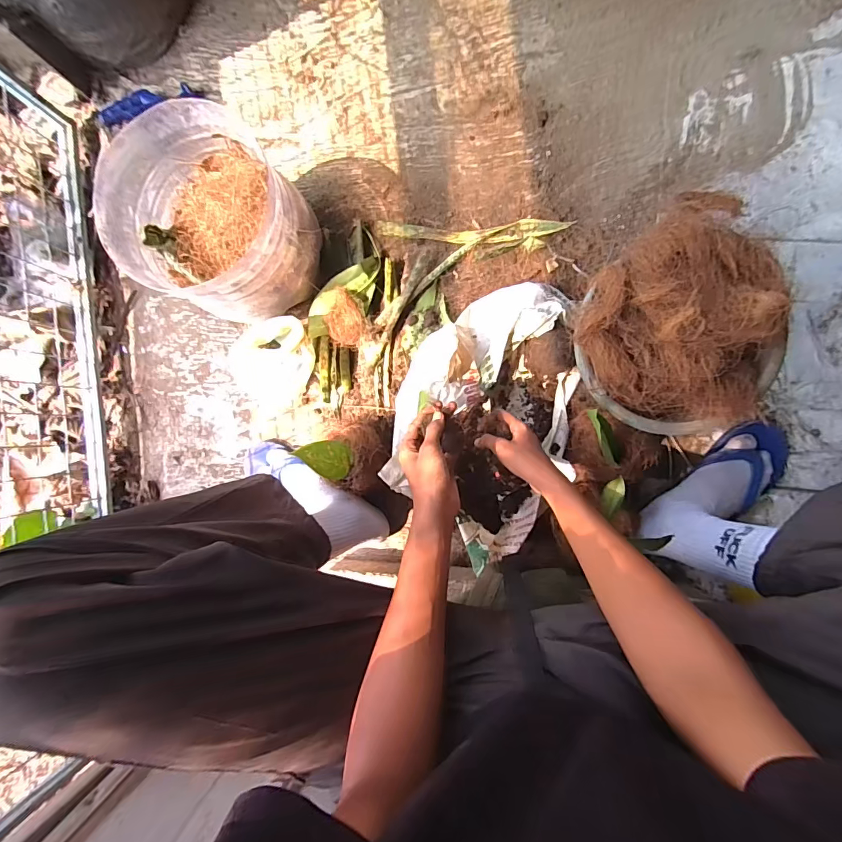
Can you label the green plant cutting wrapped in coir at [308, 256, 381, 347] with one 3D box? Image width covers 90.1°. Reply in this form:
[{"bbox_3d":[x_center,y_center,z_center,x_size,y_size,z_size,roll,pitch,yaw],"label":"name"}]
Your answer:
[{"bbox_3d":[-0.135,-0.209,0.726,0.104,0.065,0.159,11,90,7],"label":"green plant cutting wrapped in coir"}]

